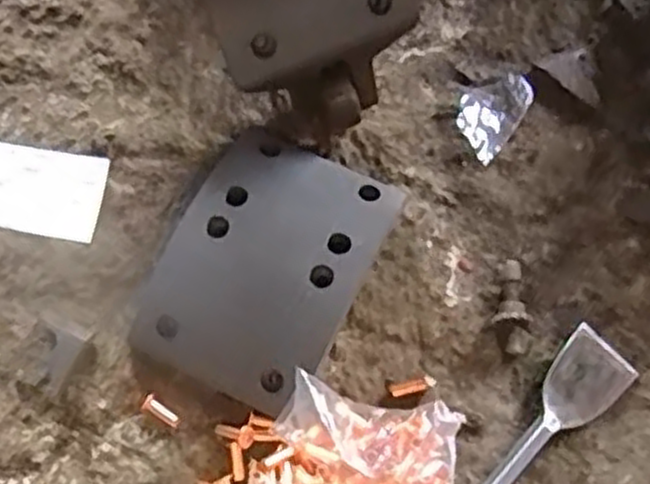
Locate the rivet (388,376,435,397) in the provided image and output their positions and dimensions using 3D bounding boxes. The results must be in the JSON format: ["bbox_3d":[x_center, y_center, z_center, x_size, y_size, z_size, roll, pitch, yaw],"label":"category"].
[{"bbox_3d":[0.059,0.097,0.535,0.032,0.007,0.008,-17,73,-5],"label":"rivet"}]

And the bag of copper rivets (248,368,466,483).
[{"bbox_3d":[0.018,0.150,0.496,0.121,0.048,0.109,10,73,4],"label":"bag of copper rivets"}]

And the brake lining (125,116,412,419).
[{"bbox_3d":[-0.041,0.014,0.549,0.132,0.033,0.179,27,74,9],"label":"brake lining"}]

